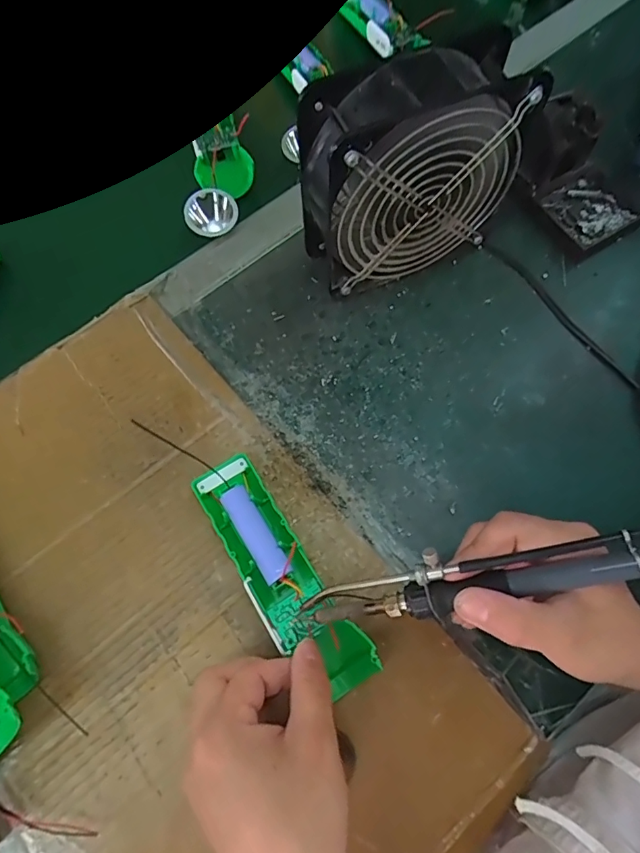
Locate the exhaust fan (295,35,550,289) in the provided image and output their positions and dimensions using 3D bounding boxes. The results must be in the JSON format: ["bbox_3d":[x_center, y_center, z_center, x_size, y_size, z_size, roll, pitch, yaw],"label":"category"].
[{"bbox_3d":[0.056,-0.161,0.330,0.142,0.152,0.054,-20,72,-9],"label":"exhaust fan"}]

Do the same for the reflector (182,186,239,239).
[{"bbox_3d":[-0.091,-0.179,0.402,0.042,0.035,0.022,-12,38,-11],"label":"reflector"}]

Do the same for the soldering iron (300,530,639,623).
[{"bbox_3d":[0.095,0.073,0.241,0.221,0.033,0.028,-14,70,15],"label":"soldering iron"}]

